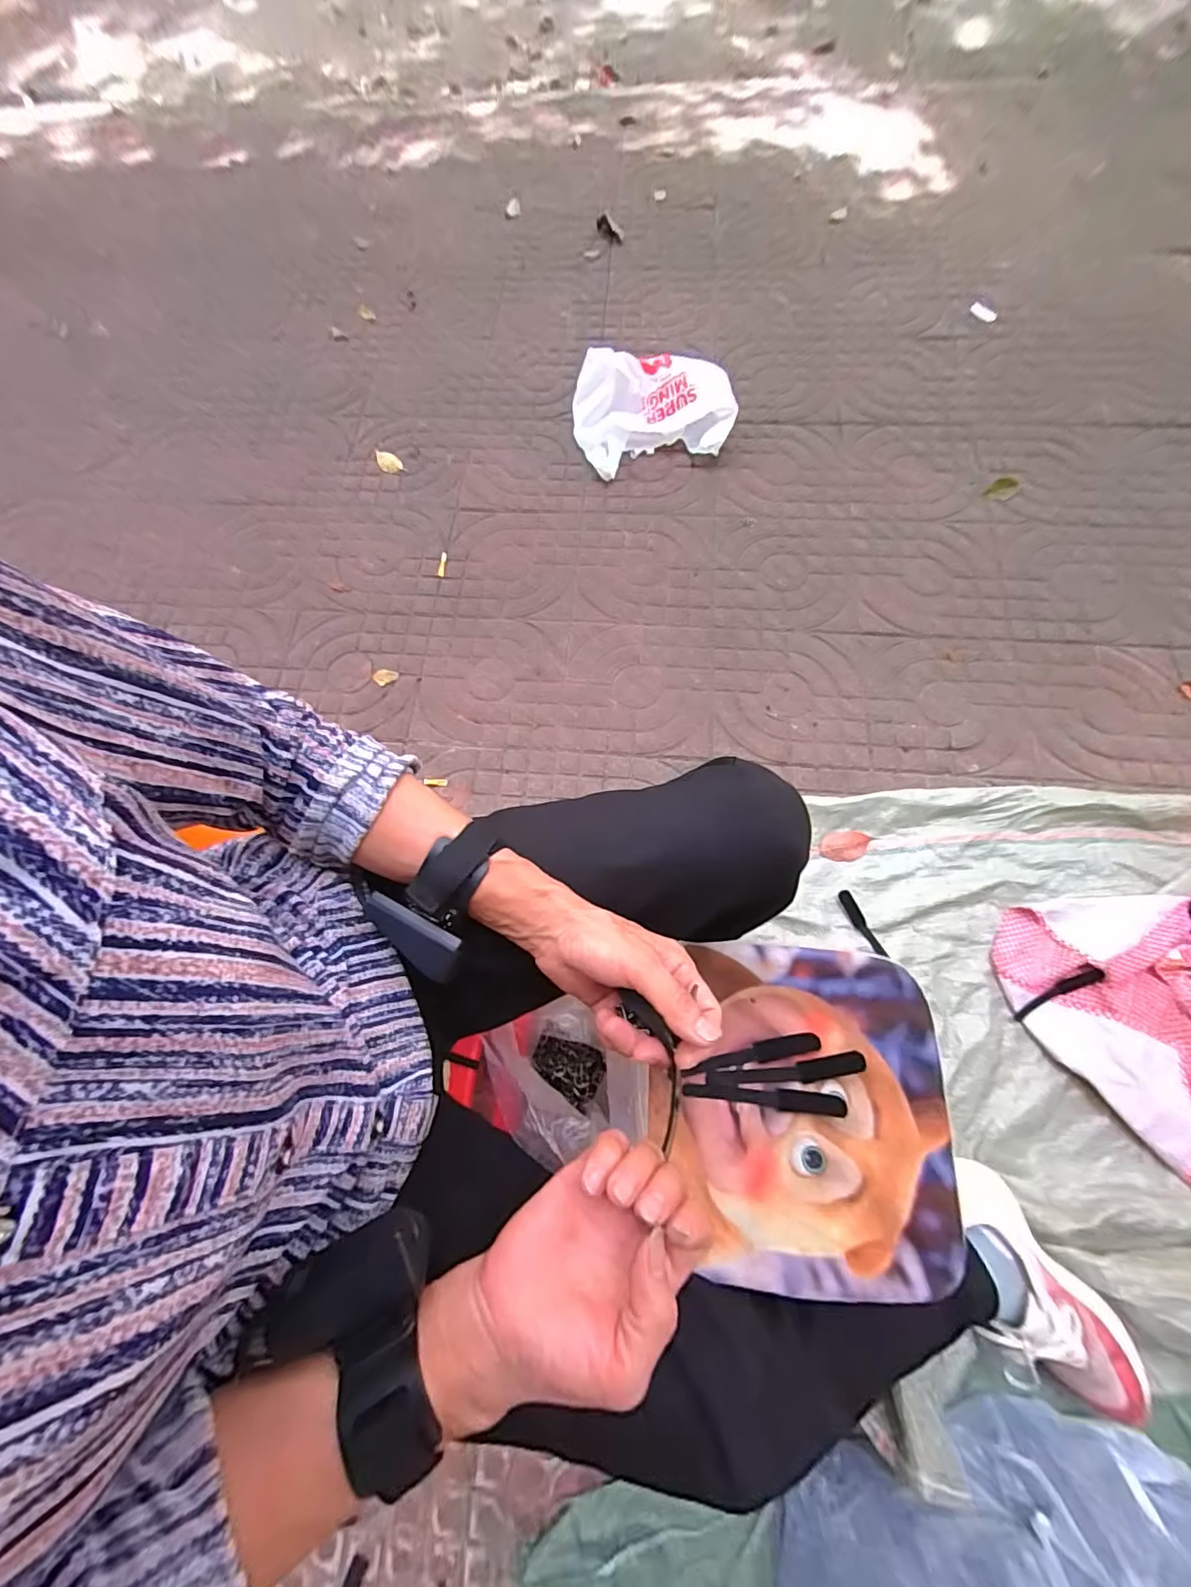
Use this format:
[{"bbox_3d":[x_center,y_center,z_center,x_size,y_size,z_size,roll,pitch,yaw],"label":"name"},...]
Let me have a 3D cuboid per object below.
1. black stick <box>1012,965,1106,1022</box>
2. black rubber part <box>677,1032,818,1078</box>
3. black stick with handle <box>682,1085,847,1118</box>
[{"bbox_3d":[0.586,0.252,0.663,0.119,0.020,0.023,-24,73,-6],"label":"black stick"},{"bbox_3d":[0.132,0.226,0.448,0.118,0.014,0.016,-13,73,-1],"label":"black rubber part"},{"bbox_3d":[0.143,0.263,0.446,0.130,0.022,0.017,1,74,3],"label":"black stick with handle"}]

